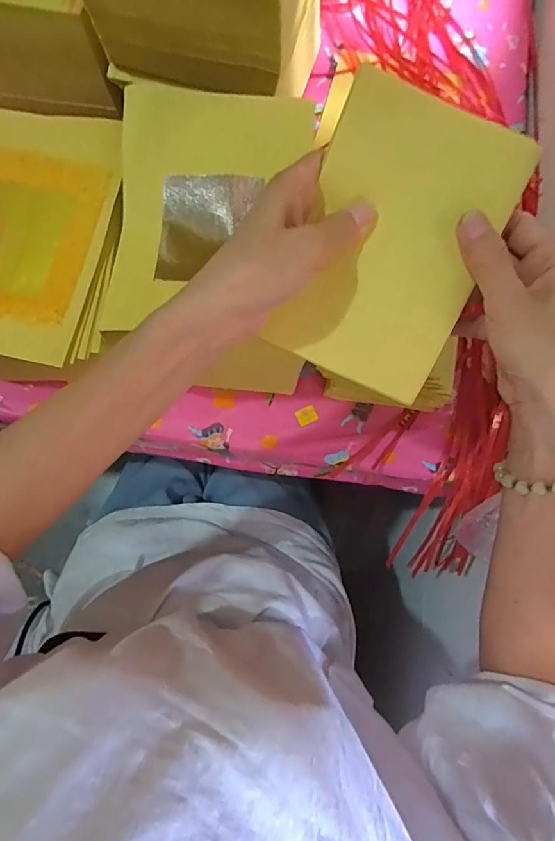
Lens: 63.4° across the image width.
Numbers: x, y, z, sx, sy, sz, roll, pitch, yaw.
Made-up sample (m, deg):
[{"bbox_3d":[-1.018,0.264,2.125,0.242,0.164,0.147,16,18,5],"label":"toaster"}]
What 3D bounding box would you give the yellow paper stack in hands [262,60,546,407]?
[{"bbox_3d":[0.071,-0.104,0.270,0.109,0.017,0.153,20,101,1],"label":"yellow paper stack in hands"}]

